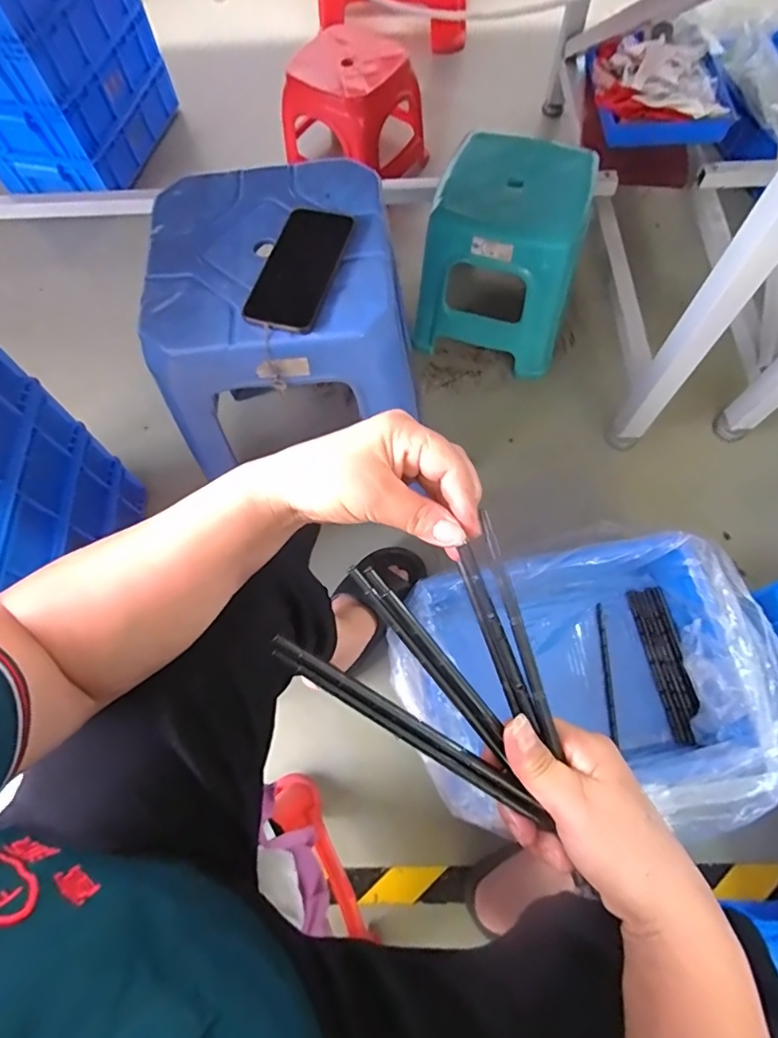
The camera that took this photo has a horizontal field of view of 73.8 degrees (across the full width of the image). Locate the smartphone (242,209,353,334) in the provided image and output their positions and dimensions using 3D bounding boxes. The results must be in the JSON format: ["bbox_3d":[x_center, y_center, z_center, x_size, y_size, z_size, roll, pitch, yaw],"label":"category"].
[{"bbox_3d":[-0.095,-0.268,0.550,0.076,0.012,0.152,16,75,9],"label":"smartphone"}]

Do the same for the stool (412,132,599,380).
[{"bbox_3d":[0.202,-0.462,0.928,0.260,0.264,0.239,13,70,7],"label":"stool"}]

